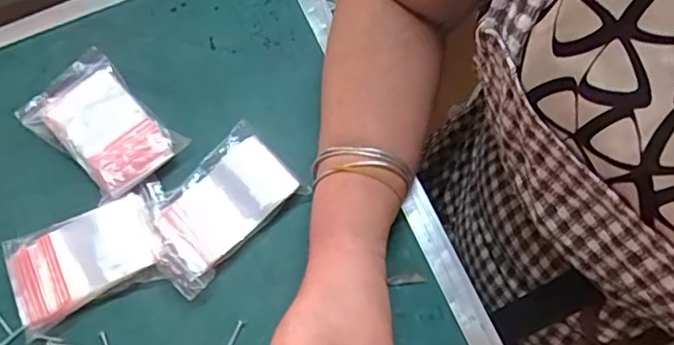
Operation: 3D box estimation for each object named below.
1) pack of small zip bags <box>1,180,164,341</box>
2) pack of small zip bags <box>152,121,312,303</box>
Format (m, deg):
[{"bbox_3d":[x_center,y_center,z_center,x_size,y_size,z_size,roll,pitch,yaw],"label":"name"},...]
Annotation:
[{"bbox_3d":[-0.168,0.056,0.397,0.111,0.021,0.065,-23,73,-5],"label":"pack of small zip bags"},{"bbox_3d":[-0.081,0.024,0.403,0.065,0.020,0.108,43,78,14],"label":"pack of small zip bags"}]

